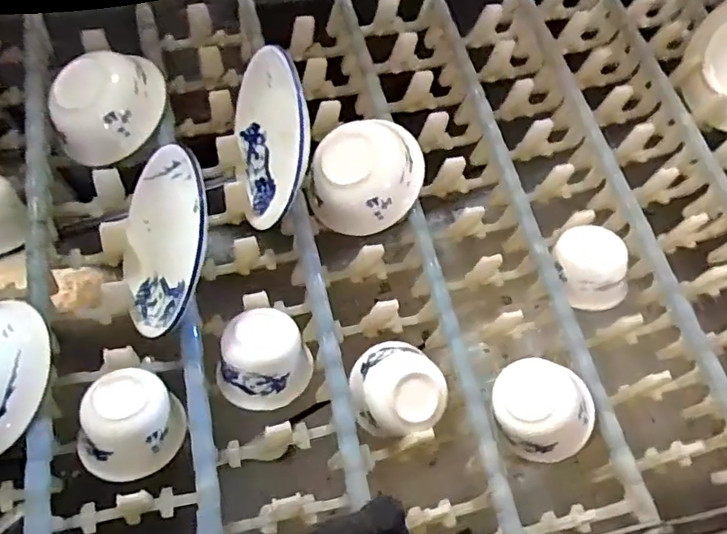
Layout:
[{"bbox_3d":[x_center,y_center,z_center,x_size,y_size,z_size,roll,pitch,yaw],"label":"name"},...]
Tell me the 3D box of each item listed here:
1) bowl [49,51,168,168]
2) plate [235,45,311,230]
[{"bbox_3d":[-0.230,-0.146,0.509,0.109,0.058,0.091,-35,68,-12],"label":"bowl"},{"bbox_3d":[-0.077,-0.115,0.484,0.026,0.138,0.147,-5,70,-27],"label":"plate"}]

